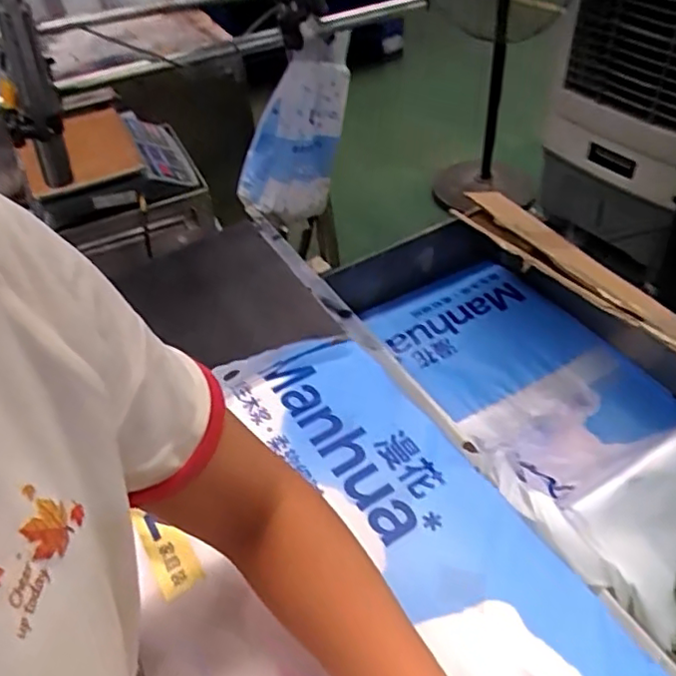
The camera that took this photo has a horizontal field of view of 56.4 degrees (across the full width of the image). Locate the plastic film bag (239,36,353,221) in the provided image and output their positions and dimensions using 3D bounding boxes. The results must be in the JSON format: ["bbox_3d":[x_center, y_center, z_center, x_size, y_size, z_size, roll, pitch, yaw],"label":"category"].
[{"bbox_3d":[-0.055,-0.327,1.034,0.151,0.314,0.089,5,41,-22],"label":"plastic film bag"}]

